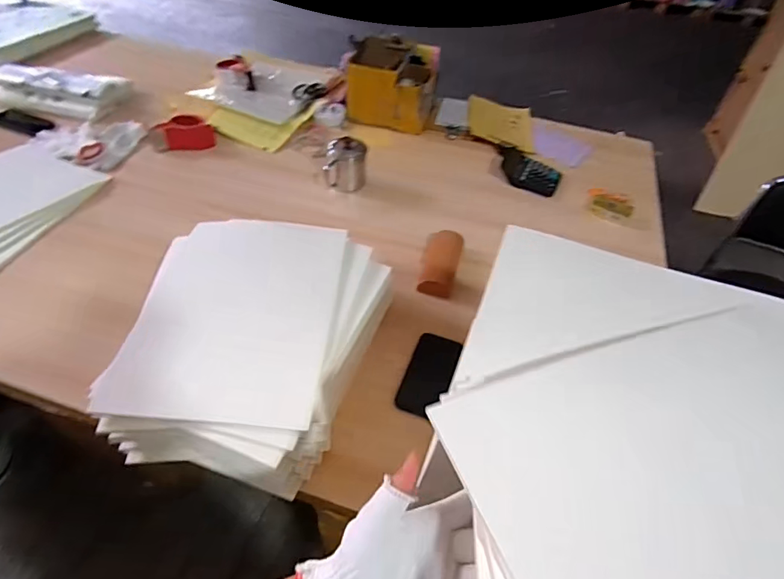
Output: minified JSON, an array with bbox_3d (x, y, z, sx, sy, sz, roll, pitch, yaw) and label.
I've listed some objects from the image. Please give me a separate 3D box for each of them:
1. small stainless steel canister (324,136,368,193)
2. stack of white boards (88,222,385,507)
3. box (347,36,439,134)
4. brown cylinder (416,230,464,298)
[{"bbox_3d":[-0.107,-0.285,1.103,0.096,0.094,0.092,2,47,-3],"label":"small stainless steel canister"},{"bbox_3d":[-0.200,0.071,0.715,0.328,0.103,0.386,10,47,5],"label":"stack of white boards"},{"bbox_3d":[0.015,-0.601,1.359,0.227,0.138,0.314,10,47,4],"label":"box"},{"bbox_3d":[0.097,-0.055,0.946,0.071,0.035,0.156,14,47,8],"label":"brown cylinder"}]

